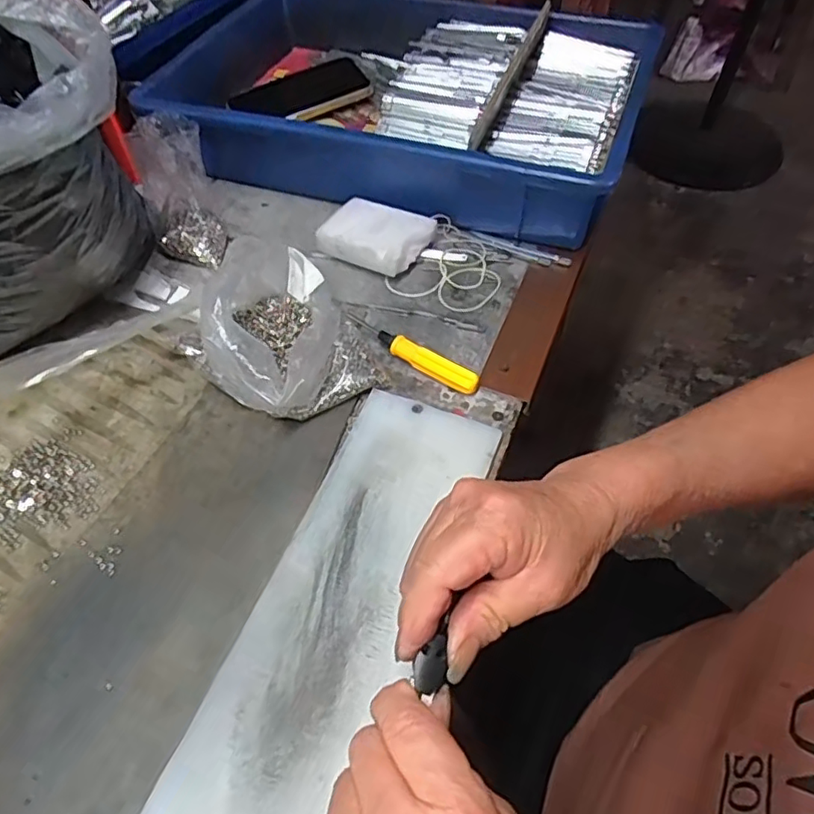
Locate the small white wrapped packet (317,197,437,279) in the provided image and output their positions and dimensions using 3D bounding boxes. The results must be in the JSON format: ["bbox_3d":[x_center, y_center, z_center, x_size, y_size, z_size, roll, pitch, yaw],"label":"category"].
[{"bbox_3d":[-0.025,-0.140,0.499,0.083,0.031,0.056,23,57,16],"label":"small white wrapped packet"}]

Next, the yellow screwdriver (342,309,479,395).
[{"bbox_3d":[0.002,-0.041,0.434,0.112,0.013,0.014,33,61,22],"label":"yellow screwdriver"}]

